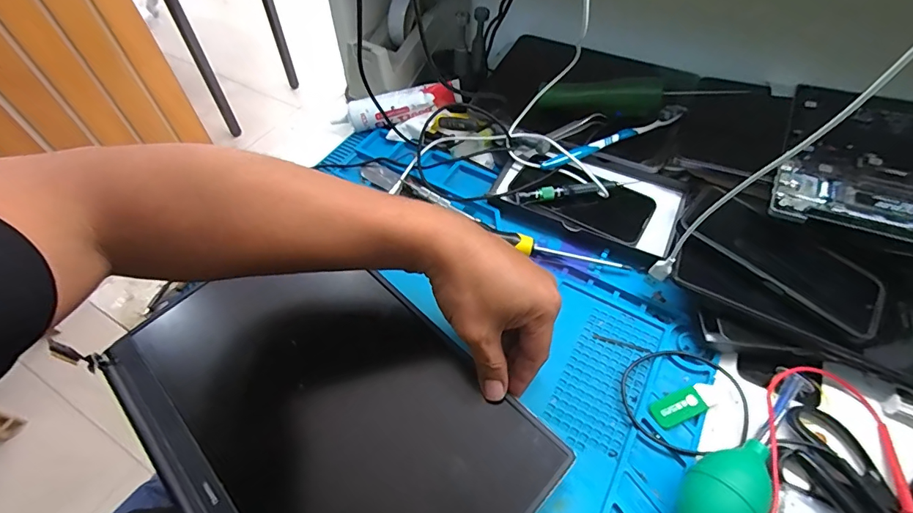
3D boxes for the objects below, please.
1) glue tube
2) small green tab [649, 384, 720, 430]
[{"bbox_3d":[-0.075,-0.190,0.557,0.162,0.034,0.032,-11,54,8],"label":"glue tube"},{"bbox_3d":[0.193,0.124,0.368,0.063,0.010,0.021,-20,56,-14],"label":"small green tab"}]

